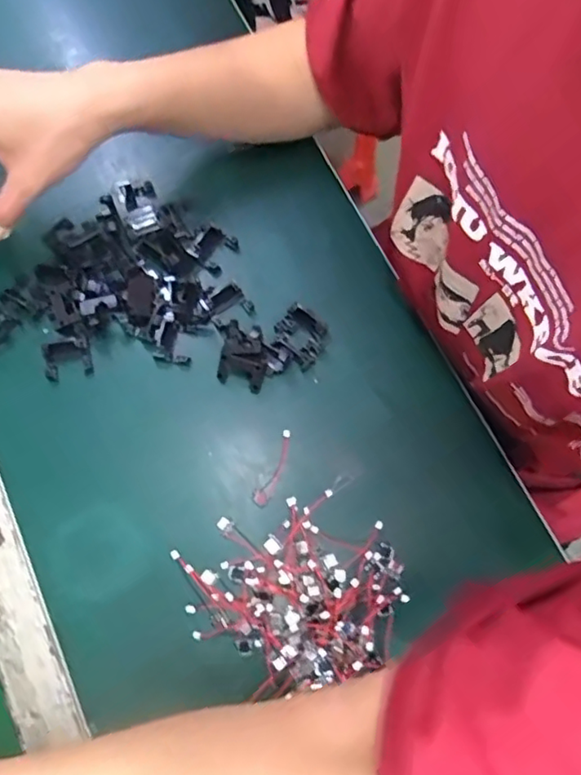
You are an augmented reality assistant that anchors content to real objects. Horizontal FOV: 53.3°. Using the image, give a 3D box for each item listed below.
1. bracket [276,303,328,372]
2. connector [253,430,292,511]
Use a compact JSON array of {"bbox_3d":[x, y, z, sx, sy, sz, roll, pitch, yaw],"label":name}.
[{"bbox_3d":[0.009,-0.043,0.469,0.044,0.014,0.042,40,78,11],"label":"bracket"},{"bbox_3d":[-0.012,0.061,0.440,0.013,0.004,0.062,25,74,7],"label":"connector"}]

